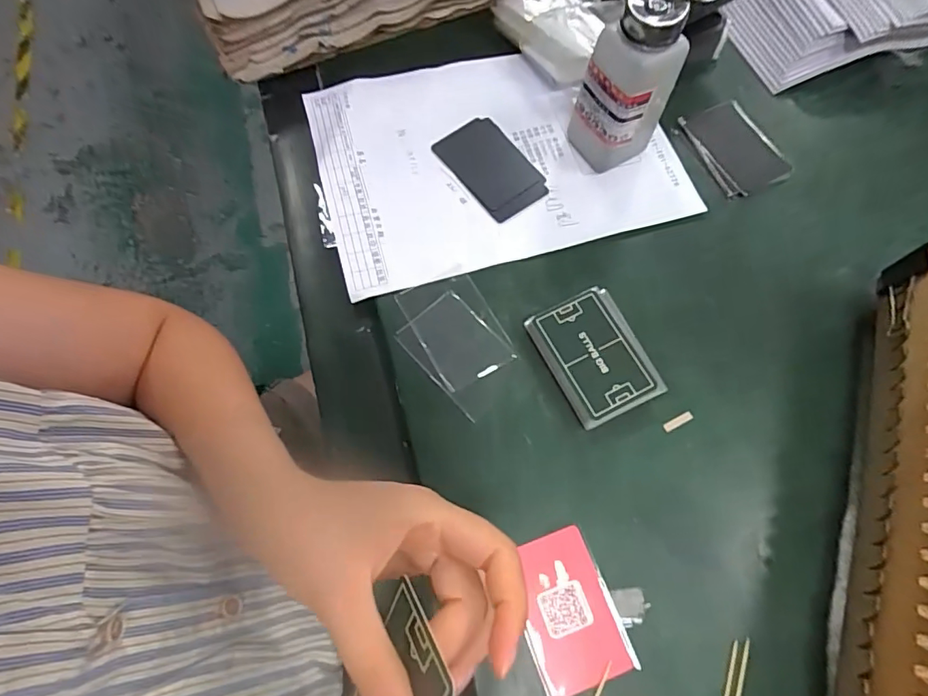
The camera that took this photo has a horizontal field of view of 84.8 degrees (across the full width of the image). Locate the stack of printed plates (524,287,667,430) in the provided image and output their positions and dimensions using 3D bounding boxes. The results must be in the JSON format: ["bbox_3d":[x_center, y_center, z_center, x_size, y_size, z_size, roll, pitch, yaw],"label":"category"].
[{"bbox_3d":[0.093,0.006,0.362,0.065,0.018,0.088,-25,72,-9],"label":"stack of printed plates"}]

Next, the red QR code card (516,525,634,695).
[{"bbox_3d":[0.063,0.161,0.312,0.053,0.004,0.086,-17,71,-7],"label":"red QR code card"}]

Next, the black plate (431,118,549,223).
[{"bbox_3d":[0.024,-0.154,0.435,0.061,0.007,0.096,-35,74,-13],"label":"black plate"}]

